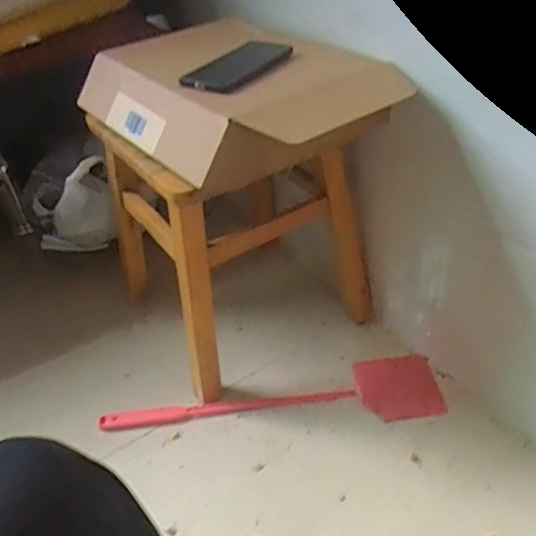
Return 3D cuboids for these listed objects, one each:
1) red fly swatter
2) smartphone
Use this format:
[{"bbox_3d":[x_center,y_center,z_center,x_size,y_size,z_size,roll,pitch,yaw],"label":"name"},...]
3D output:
[{"bbox_3d":[0.009,0.206,0.914,0.531,0.028,0.122,-5,38,3],"label":"red fly swatter"},{"bbox_3d":[-0.038,-0.268,0.744,0.075,0.016,0.154,19,45,29],"label":"smartphone"}]

